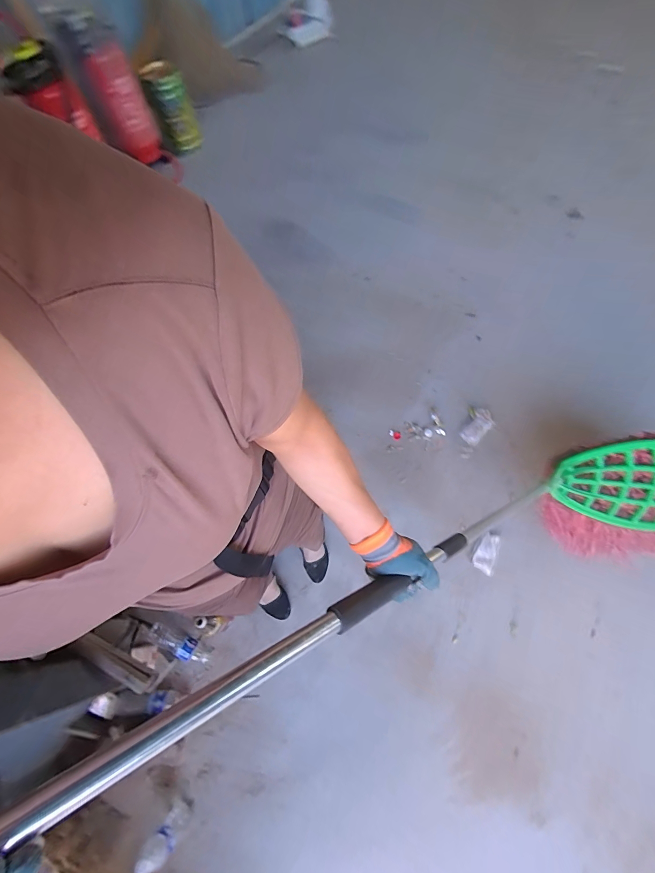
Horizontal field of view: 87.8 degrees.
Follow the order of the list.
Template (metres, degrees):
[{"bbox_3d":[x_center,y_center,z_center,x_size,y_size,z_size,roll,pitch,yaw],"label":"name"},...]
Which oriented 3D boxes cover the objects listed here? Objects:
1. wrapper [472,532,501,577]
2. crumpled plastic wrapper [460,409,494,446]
[{"bbox_3d":[0.618,0.451,1.320,0.086,0.023,0.147,23,66,12],"label":"wrapper"},{"bbox_3d":[0.684,-0.047,1.554,0.098,0.011,0.177,41,71,19],"label":"crumpled plastic wrapper"}]

